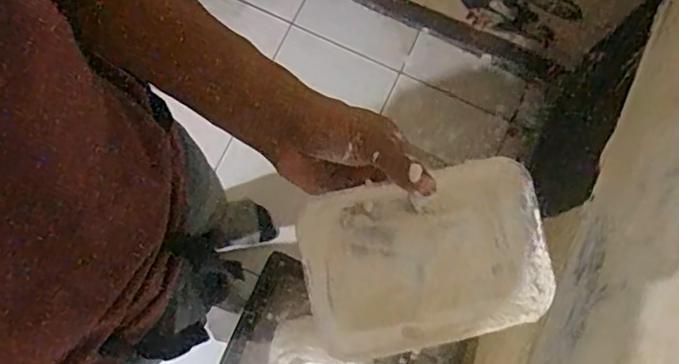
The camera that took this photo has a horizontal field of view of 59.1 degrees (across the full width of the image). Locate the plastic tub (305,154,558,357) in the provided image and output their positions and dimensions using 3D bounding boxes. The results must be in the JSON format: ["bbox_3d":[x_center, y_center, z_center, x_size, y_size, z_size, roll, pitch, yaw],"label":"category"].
[{"bbox_3d":[0.060,0.057,0.450,0.176,0.055,0.128,-10,90,0],"label":"plastic tub"}]

